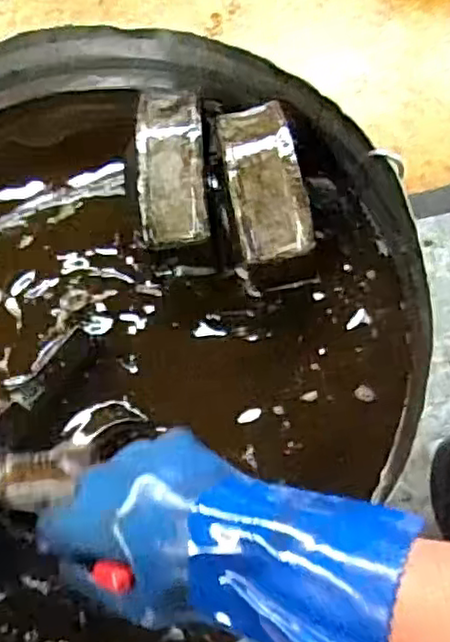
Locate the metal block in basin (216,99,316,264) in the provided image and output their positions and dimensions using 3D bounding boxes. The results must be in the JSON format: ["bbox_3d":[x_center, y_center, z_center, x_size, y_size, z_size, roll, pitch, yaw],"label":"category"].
[{"bbox_3d":[0.033,-0.128,0.580,0.061,0.033,0.152,-11,65,-2],"label":"metal block in basin"}]

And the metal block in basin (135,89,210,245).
[{"bbox_3d":[-0.048,-0.144,0.599,0.059,0.031,0.155,-5,65,0],"label":"metal block in basin"}]

